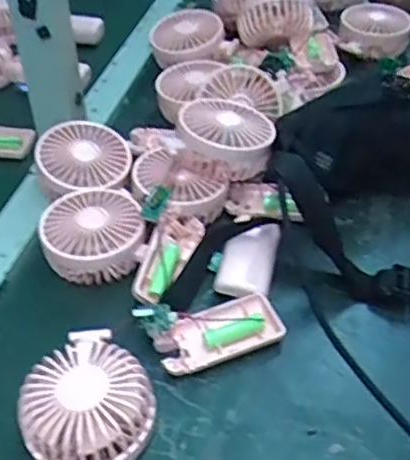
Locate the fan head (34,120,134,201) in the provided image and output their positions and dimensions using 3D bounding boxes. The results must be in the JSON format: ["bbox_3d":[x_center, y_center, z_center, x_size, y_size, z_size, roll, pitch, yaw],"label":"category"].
[{"bbox_3d":[-0.114,-0.065,0.590,0.087,0.038,0.088,7,54,-8],"label":"fan head"}]

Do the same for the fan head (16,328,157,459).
[{"bbox_3d":[-0.079,0.117,0.416,0.083,0.043,0.089,-2,43,2],"label":"fan head"}]

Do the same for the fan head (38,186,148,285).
[{"bbox_3d":[-0.095,0.002,0.534,0.083,0.037,0.089,-2,43,2],"label":"fan head"}]

